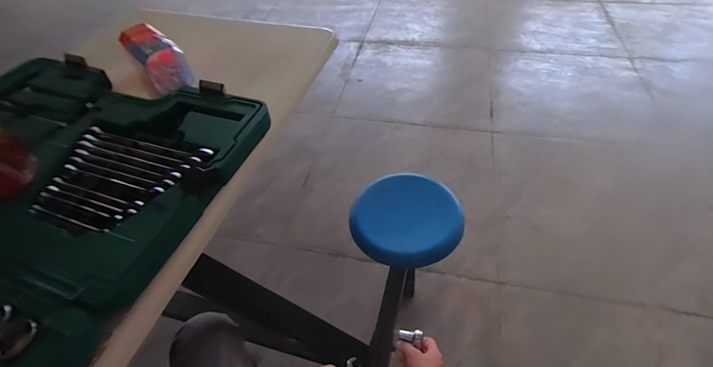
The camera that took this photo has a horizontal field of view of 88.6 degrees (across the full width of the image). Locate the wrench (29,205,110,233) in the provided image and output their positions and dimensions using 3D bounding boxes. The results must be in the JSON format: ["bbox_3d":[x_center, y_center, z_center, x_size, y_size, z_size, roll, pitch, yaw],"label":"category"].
[{"bbox_3d":[-0.386,0.049,0.489,0.137,0.006,0.012,13,51,16],"label":"wrench"}]

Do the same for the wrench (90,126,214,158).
[{"bbox_3d":[-0.330,-0.068,0.581,0.240,0.024,0.020,12,49,14],"label":"wrench"}]

